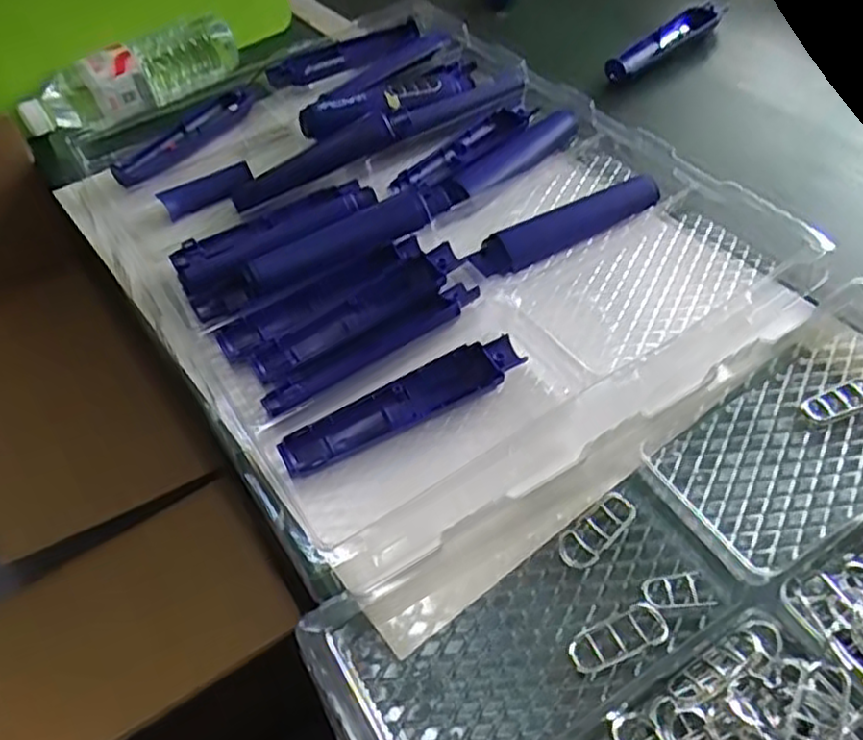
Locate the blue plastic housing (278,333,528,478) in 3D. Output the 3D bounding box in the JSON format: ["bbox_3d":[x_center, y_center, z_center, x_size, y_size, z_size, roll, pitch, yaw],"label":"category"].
[{"bbox_3d":[-0.020,0.020,0.475,0.167,0.013,0.037,-22,51,-13],"label":"blue plastic housing"}]

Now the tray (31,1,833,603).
[{"bbox_3d":[-0.044,-0.146,0.633,0.450,0.056,0.599,-30,53,-19],"label":"tray"}]

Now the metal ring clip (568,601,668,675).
[{"bbox_3d":[0.097,0.140,0.373,0.054,0.004,0.023,-22,51,-13],"label":"metal ring clip"}]

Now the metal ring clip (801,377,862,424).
[{"bbox_3d":[0.261,0.018,0.453,0.058,0.004,0.022,-19,50,-10],"label":"metal ring clip"}]

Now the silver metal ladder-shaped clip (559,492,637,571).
[{"bbox_3d":[0.095,0.091,0.411,0.056,0.007,0.023,-38,56,-24],"label":"silver metal ladder-shaped clip"}]

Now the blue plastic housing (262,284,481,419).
[{"bbox_3d":[-0.040,-0.018,0.504,0.170,0.014,0.028,-29,53,-18],"label":"blue plastic housing"}]

